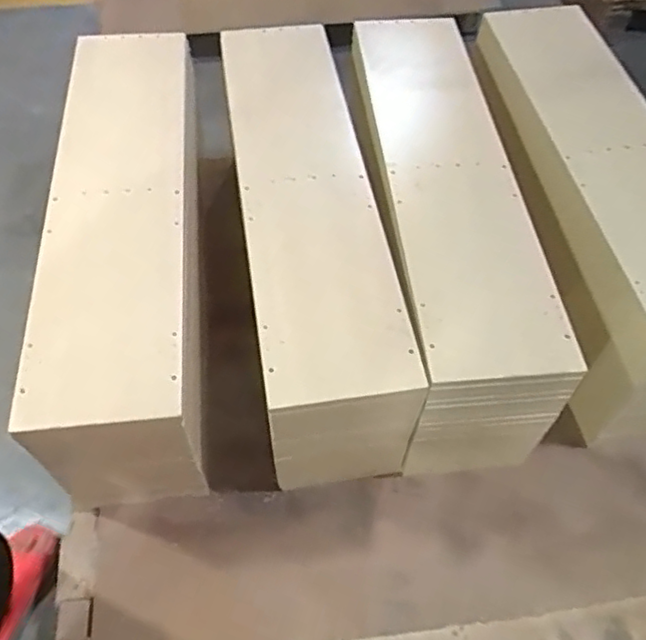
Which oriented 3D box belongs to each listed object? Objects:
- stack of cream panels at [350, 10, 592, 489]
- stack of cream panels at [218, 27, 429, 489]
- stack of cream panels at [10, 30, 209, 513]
[{"bbox_3d":[0.174,-0.174,1.047,0.216,0.270,0.767,-4,56,-4],"label":"stack of cream panels"},{"bbox_3d":[-0.036,-0.156,1.058,0.194,0.274,0.794,-7,56,-6],"label":"stack of cream panels"},{"bbox_3d":[-0.310,-0.124,1.022,0.194,0.269,0.767,-5,56,-5],"label":"stack of cream panels"}]

